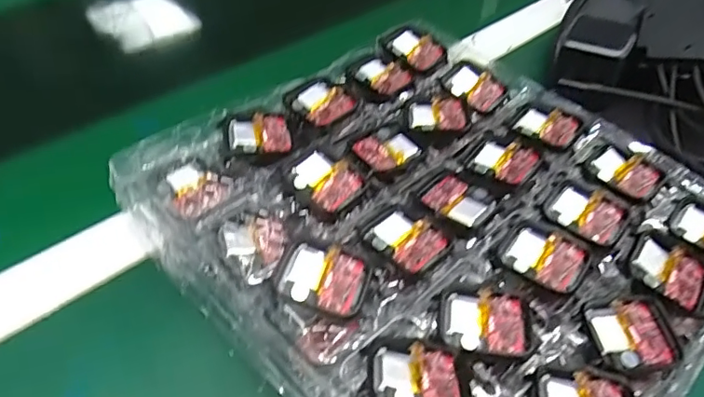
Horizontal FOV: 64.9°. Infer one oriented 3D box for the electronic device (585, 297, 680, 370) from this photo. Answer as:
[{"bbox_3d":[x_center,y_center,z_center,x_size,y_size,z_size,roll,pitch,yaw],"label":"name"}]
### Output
[{"bbox_3d":[0.136,0.065,0.268,0.039,0.006,0.033,-7,47,-12],"label":"electronic device"}]

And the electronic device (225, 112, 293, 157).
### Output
[{"bbox_3d":[-0.056,-0.038,0.335,0.037,0.010,0.033,-8,48,-13],"label":"electronic device"}]

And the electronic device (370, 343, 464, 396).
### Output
[{"bbox_3d":[0.027,0.074,0.230,0.037,0.010,0.033,3,46,-3],"label":"electronic device"}]

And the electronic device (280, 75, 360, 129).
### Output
[{"bbox_3d":[-0.019,-0.062,0.354,0.035,0.008,0.042,-34,58,-32],"label":"electronic device"}]

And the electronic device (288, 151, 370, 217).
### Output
[{"bbox_3d":[-0.014,-0.011,0.311,0.038,0.007,0.037,36,53,26],"label":"electronic device"}]

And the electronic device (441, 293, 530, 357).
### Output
[{"bbox_3d":[0.063,0.058,0.260,0.039,0.005,0.031,7,46,1],"label":"electronic device"}]

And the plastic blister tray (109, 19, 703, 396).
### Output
[{"bbox_3d":[0.054,0.011,0.317,0.266,0.041,0.283,-32,57,-31],"label":"plastic blister tray"}]

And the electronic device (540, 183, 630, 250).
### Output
[{"bbox_3d":[0.131,0.008,0.311,0.041,0.004,0.036,35,53,25],"label":"electronic device"}]

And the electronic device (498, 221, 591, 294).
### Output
[{"bbox_3d":[0.100,0.030,0.289,0.041,0.005,0.032,37,53,26],"label":"electronic device"}]

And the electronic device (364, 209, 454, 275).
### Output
[{"bbox_3d":[0.028,0.021,0.286,0.038,0.007,0.033,37,53,26],"label":"electronic device"}]

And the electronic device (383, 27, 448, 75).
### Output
[{"bbox_3d":[0.047,-0.110,0.409,0.038,0.010,0.043,-32,57,-31],"label":"electronic device"}]

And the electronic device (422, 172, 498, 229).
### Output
[{"bbox_3d":[0.061,0.000,0.312,0.037,0.006,0.032,34,52,24],"label":"electronic device"}]

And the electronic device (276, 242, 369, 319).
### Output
[{"bbox_3d":[-0.013,0.038,0.261,0.039,0.009,0.034,14,47,7],"label":"electronic device"}]

